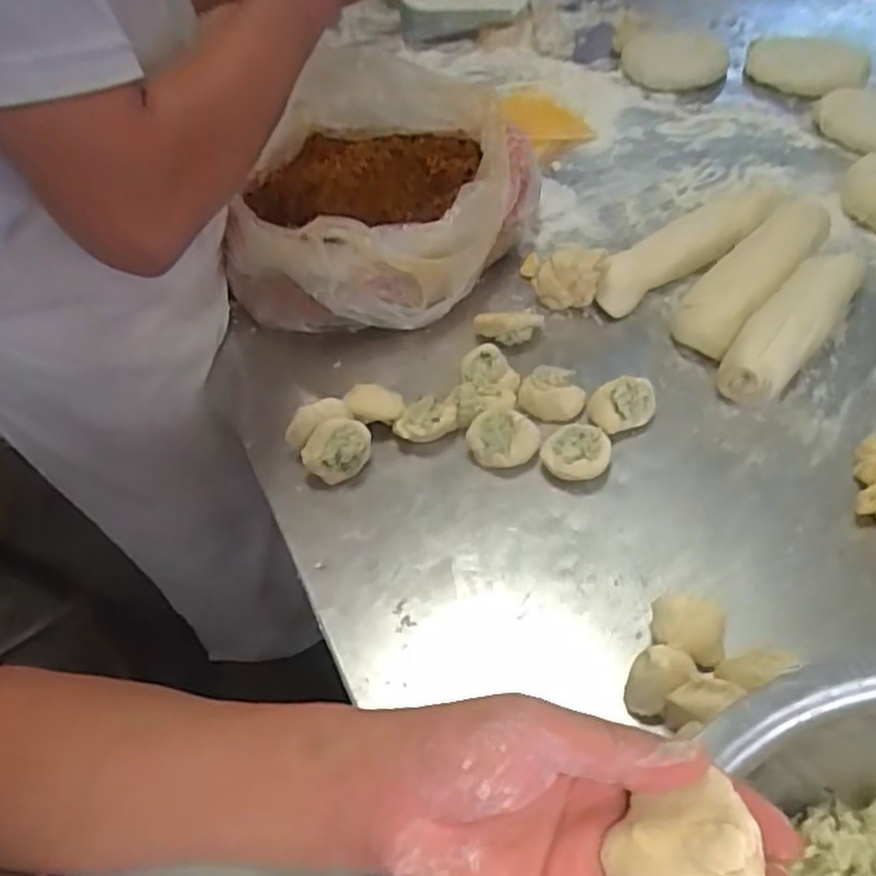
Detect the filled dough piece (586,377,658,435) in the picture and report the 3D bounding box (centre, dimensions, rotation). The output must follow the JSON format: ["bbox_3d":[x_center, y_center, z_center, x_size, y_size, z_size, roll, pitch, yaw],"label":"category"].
[{"bbox_3d":[0.150,-0.026,0.595,0.052,0.033,0.035,-4,49,3],"label":"filled dough piece"}]

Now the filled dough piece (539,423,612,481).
[{"bbox_3d":[0.108,0.012,0.571,0.052,0.028,0.044,6,51,12],"label":"filled dough piece"}]

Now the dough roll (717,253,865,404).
[{"bbox_3d":[0.309,-0.103,0.628,0.057,0.058,0.191,30,59,27],"label":"dough roll"}]

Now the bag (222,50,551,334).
[{"bbox_3d":[-0.058,-0.245,0.722,0.291,0.144,0.283,-2,50,5],"label":"bag"}]

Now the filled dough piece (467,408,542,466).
[{"bbox_3d":[0.052,0.000,0.579,0.054,0.033,0.040,6,51,12],"label":"filled dough piece"}]

